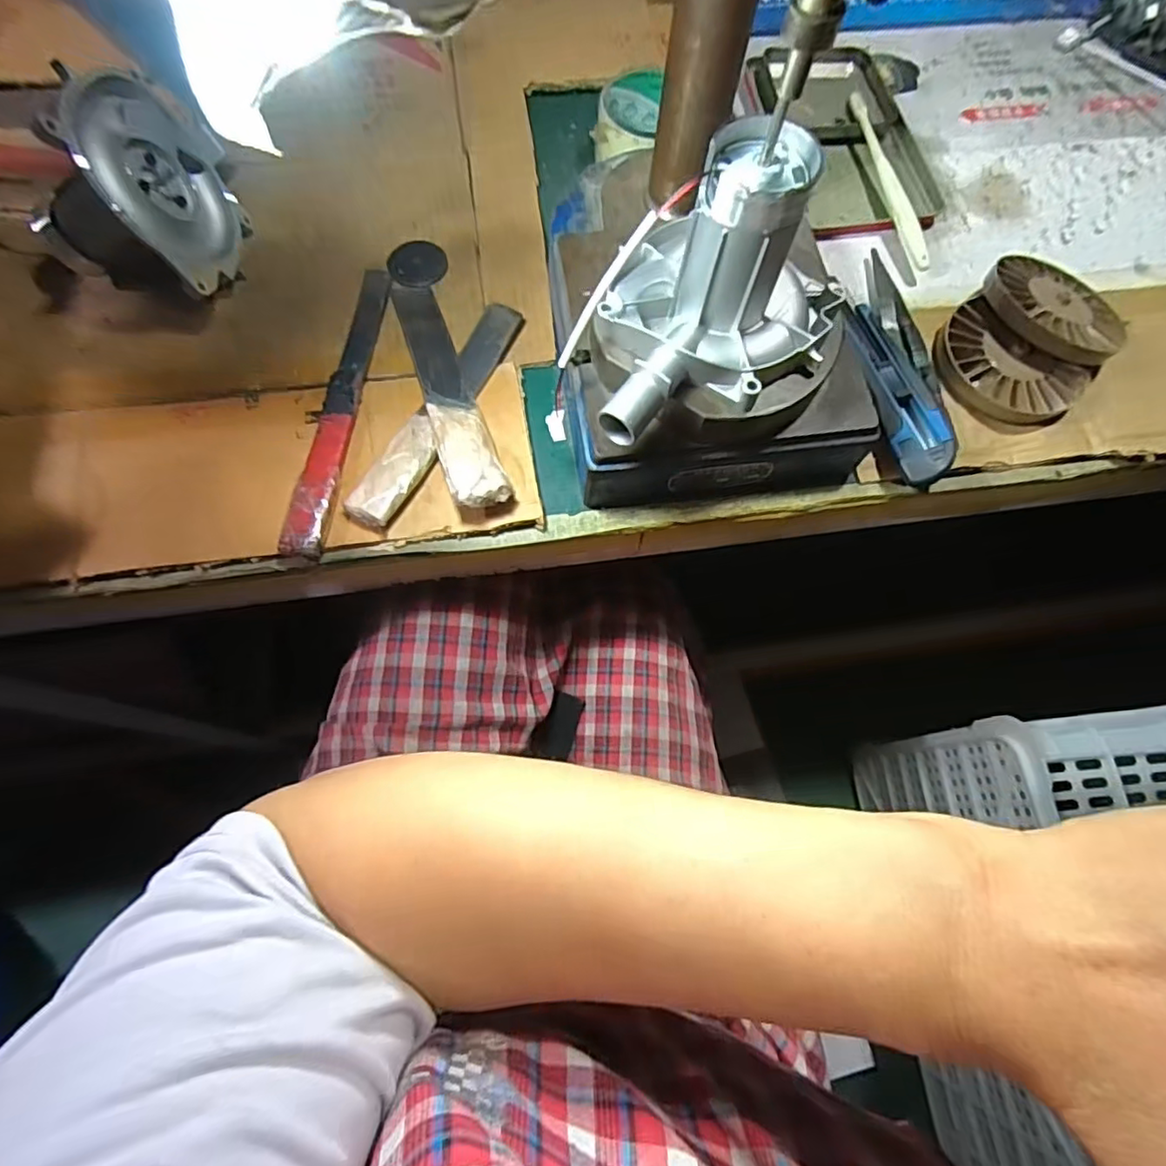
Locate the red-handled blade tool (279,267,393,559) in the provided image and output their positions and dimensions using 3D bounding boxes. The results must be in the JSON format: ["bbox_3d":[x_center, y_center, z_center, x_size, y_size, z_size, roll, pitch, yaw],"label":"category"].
[{"bbox_3d":[-0.161,-0.123,0.405,0.024,0.018,0.224,5,70,0],"label":"red-handled blade tool"}]

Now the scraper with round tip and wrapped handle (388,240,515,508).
[{"bbox_3d":[-0.095,-0.150,0.407,0.040,0.030,0.232,-16,74,-5],"label":"scraper with round tip and wrapped handle"}]

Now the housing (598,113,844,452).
[{"bbox_3d":[0.068,-0.137,0.292,0.115,0.087,0.125,16,70,4],"label":"housing"}]

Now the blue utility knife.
[{"bbox_3d":[0.208,-0.129,0.409,0.037,0.026,0.137,-14,71,-7],"label":"blue utility knife"}]

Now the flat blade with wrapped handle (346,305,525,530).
[{"bbox_3d":[-0.094,-0.117,0.402,0.032,0.021,0.186,26,71,8],"label":"flat blade with wrapped handle"}]

